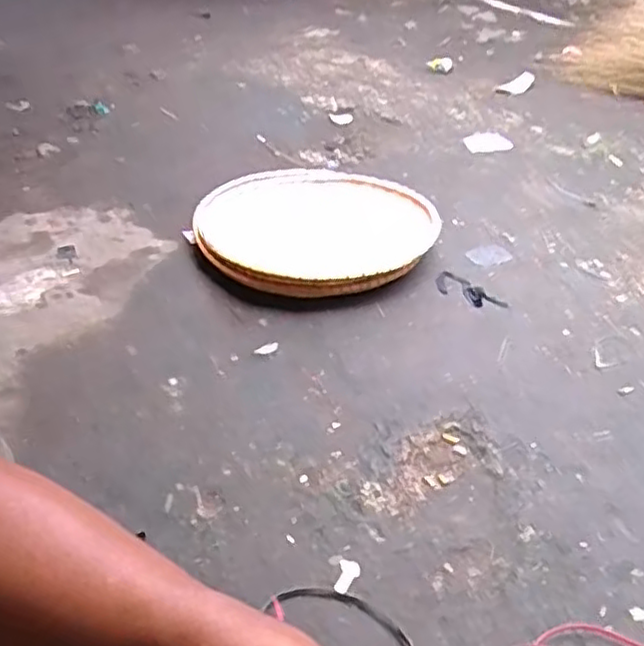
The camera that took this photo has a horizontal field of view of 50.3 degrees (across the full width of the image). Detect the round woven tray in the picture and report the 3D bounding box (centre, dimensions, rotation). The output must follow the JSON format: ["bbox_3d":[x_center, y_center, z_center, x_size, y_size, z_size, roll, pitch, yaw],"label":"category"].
[{"bbox_3d":[-0.019,-0.262,1.720,0.565,0.066,0.578,1,38,-1],"label":"round woven tray"}]

